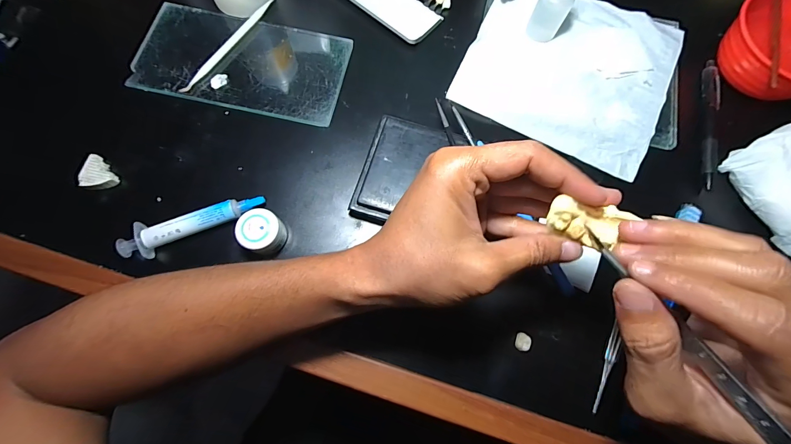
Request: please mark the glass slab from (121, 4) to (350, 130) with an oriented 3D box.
[{"bbox_3d":[-0.147,-0.156,0.328,0.192,0.011,0.104,12,74,3],"label":"glass slab"}]

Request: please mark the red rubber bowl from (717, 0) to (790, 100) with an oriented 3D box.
[{"bbox_3d":[0.361,-0.161,0.316,0.092,0.049,0.110,-29,76,-9],"label":"red rubber bowl"}]

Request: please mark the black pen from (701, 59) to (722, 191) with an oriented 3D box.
[{"bbox_3d":[0.305,-0.097,0.326,0.014,0.008,0.142,16,74,4],"label":"black pen"}]

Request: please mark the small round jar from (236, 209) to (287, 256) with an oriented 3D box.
[{"bbox_3d":[-0.107,0.009,0.273,0.031,0.031,0.031,0,74,-1],"label":"small round jar"}]

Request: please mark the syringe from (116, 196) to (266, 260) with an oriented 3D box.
[{"bbox_3d":[-0.165,-0.001,0.279,0.111,0.022,0.025,-26,76,-8],"label":"syringe"}]

